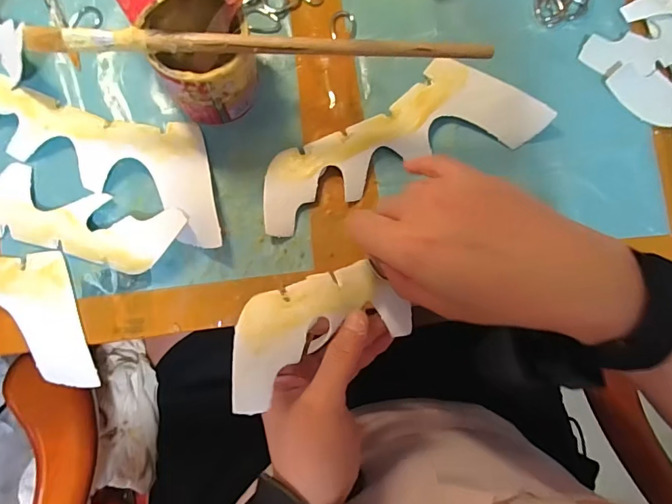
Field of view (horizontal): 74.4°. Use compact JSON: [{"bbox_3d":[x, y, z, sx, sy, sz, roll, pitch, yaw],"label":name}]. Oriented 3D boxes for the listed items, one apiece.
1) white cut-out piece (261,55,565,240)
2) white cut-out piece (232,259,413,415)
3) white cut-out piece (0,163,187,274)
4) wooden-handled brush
[{"bbox_3d":[0.045,-0.085,0.330,0.220,0.015,0.075,-24,89,-6],"label":"white cut-out piece"},{"bbox_3d":[-0.007,0.042,0.261,0.126,0.013,0.054,-18,88,-36],"label":"white cut-out piece"},{"bbox_3d":[-0.216,-0.030,0.301,0.214,0.017,0.070,16,85,-4],"label":"white cut-out piece"},{"bbox_3d":[-0.039,-0.121,0.257,0.264,0.008,0.010,-1,83,-5],"label":"wooden-handled brush"}]

